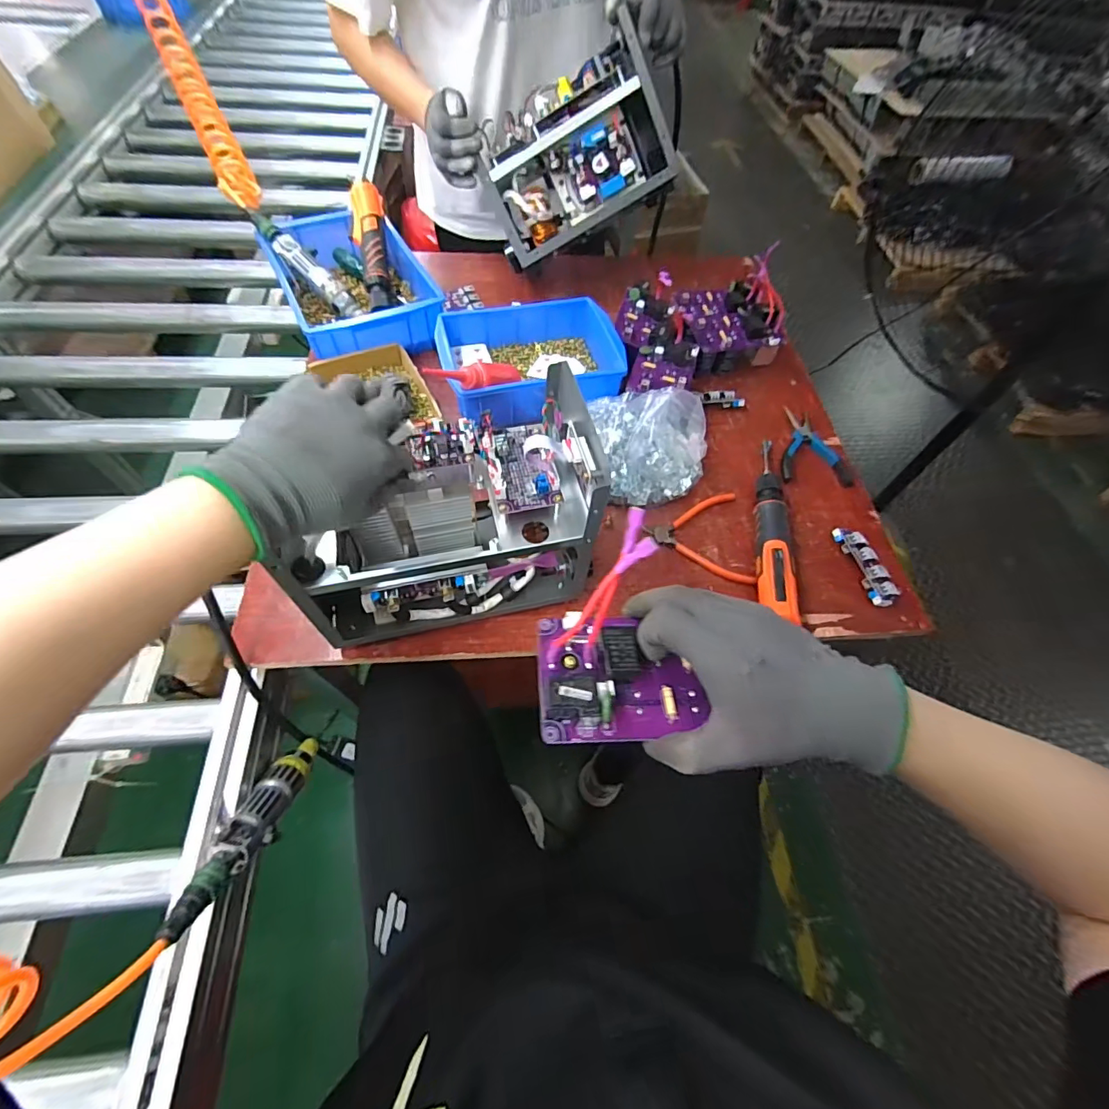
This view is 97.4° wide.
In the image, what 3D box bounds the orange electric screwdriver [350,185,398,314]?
[{"bbox_3d":[-0.295,-0.494,0.791,0.054,0.048,0.234,-9,84,-10],"label":"orange electric screwdriver"}]

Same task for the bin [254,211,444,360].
[{"bbox_3d":[-0.317,-0.428,0.769,0.199,0.075,0.290,-24,64,-18],"label":"bin"}]

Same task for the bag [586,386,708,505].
[{"bbox_3d":[0.122,-0.136,0.632,0.162,0.107,0.114,10,59,2],"label":"bag"}]

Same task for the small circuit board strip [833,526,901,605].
[{"bbox_3d":[0.392,0.014,0.609,0.043,0.017,0.106,-7,60,-8],"label":"small circuit board strip"}]

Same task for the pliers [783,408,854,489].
[{"bbox_3d":[0.363,-0.164,0.710,0.091,0.017,0.155,2,59,-3],"label":"pliers"}]

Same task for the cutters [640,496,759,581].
[{"bbox_3d":[0.180,-0.026,0.621,0.126,0.015,0.140,2,59,-3],"label":"cutters"}]

